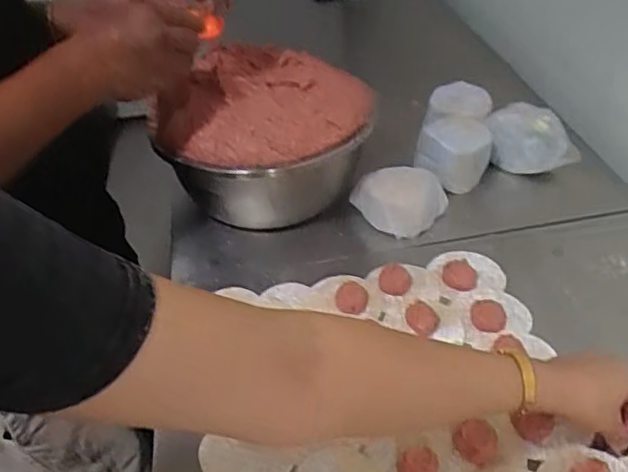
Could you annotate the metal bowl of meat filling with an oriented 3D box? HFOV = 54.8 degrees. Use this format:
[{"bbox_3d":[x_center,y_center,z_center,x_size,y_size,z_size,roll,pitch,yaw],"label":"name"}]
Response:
[{"bbox_3d":[-0.054,-0.134,0.786,0.245,0.165,0.247,-4,40,3],"label":"metal bowl of meat filling"}]

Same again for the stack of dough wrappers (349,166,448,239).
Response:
[{"bbox_3d":[0.106,-0.044,0.759,0.121,0.062,0.071,1,41,8],"label":"stack of dough wrappers"}]

